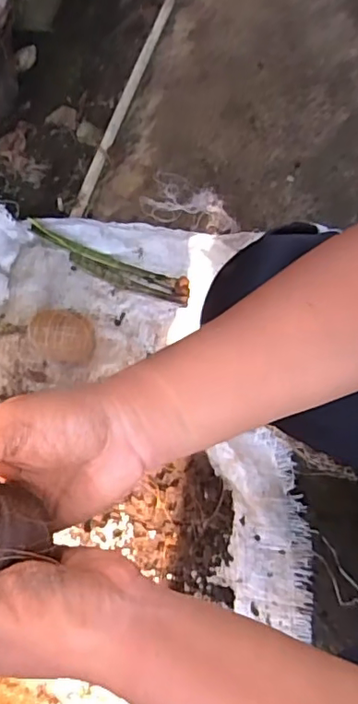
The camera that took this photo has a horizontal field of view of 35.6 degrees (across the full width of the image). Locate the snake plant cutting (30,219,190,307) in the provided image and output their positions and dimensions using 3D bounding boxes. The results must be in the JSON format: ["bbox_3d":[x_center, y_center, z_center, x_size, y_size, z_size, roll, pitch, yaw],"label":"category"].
[{"bbox_3d":[-0.122,-0.149,0.936,0.296,0.031,0.051,21,68,12],"label":"snake plant cutting"}]

